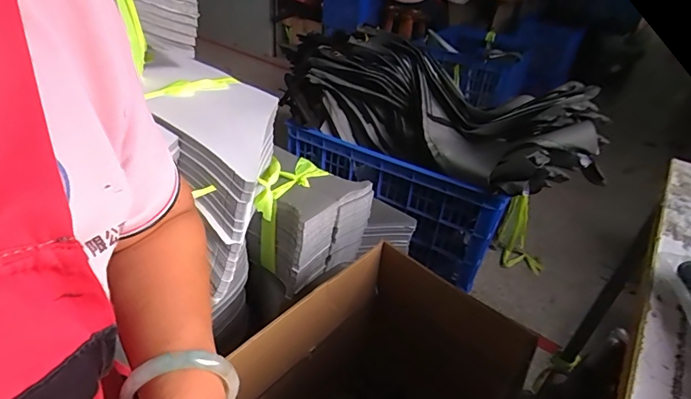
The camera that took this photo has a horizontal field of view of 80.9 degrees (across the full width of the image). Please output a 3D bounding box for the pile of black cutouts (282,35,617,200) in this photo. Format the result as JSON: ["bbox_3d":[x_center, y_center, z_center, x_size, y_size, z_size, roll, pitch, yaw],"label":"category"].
[{"bbox_3d":[0.307,-0.322,1.445,1.136,0.302,0.453,23,37,22],"label":"pile of black cutouts"}]

